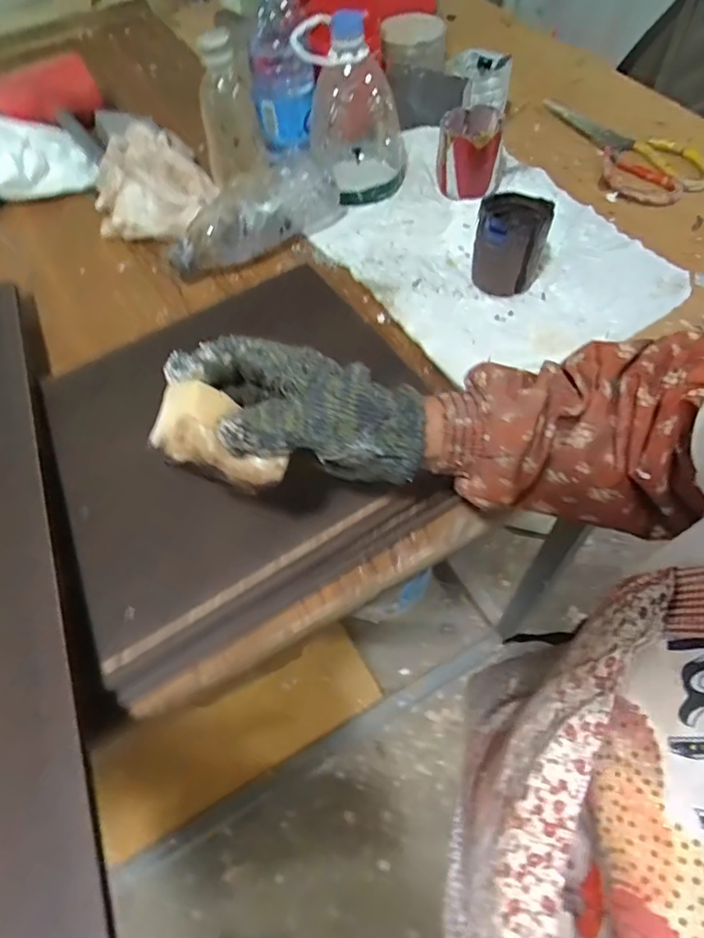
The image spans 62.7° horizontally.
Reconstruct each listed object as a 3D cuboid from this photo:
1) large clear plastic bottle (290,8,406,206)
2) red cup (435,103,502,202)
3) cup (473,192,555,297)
[{"bbox_3d":[0.000,-0.367,0.601,0.107,0.161,0.080,4,61,5],"label":"large clear plastic bottle"},{"bbox_3d":[0.126,-0.343,0.631,0.069,0.073,0.066,3,58,7],"label":"red cup"},{"bbox_3d":[0.152,-0.218,0.557,0.063,0.078,0.058,-2,57,3],"label":"cup"}]

